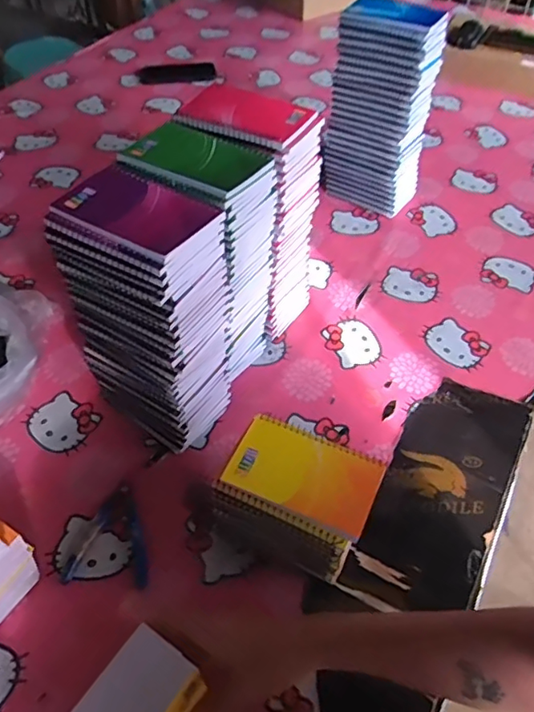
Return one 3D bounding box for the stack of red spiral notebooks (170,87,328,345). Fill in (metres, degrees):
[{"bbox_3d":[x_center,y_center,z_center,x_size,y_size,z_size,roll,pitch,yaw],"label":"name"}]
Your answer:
[{"bbox_3d":[-0.016,-0.160,0.693,0.125,0.289,0.099,25,53,20],"label":"stack of red spiral notebooks"}]

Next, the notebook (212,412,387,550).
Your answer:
[{"bbox_3d":[0.030,0.108,0.509,0.132,0.015,0.088,22,53,17],"label":"notebook"}]

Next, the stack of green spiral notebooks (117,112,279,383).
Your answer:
[{"bbox_3d":[-0.067,-0.097,0.640,0.127,0.285,0.102,23,53,19],"label":"stack of green spiral notebooks"}]

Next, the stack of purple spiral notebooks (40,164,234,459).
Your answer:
[{"bbox_3d":[-0.114,-0.035,0.588,0.128,0.281,0.099,24,53,20],"label":"stack of purple spiral notebooks"}]

